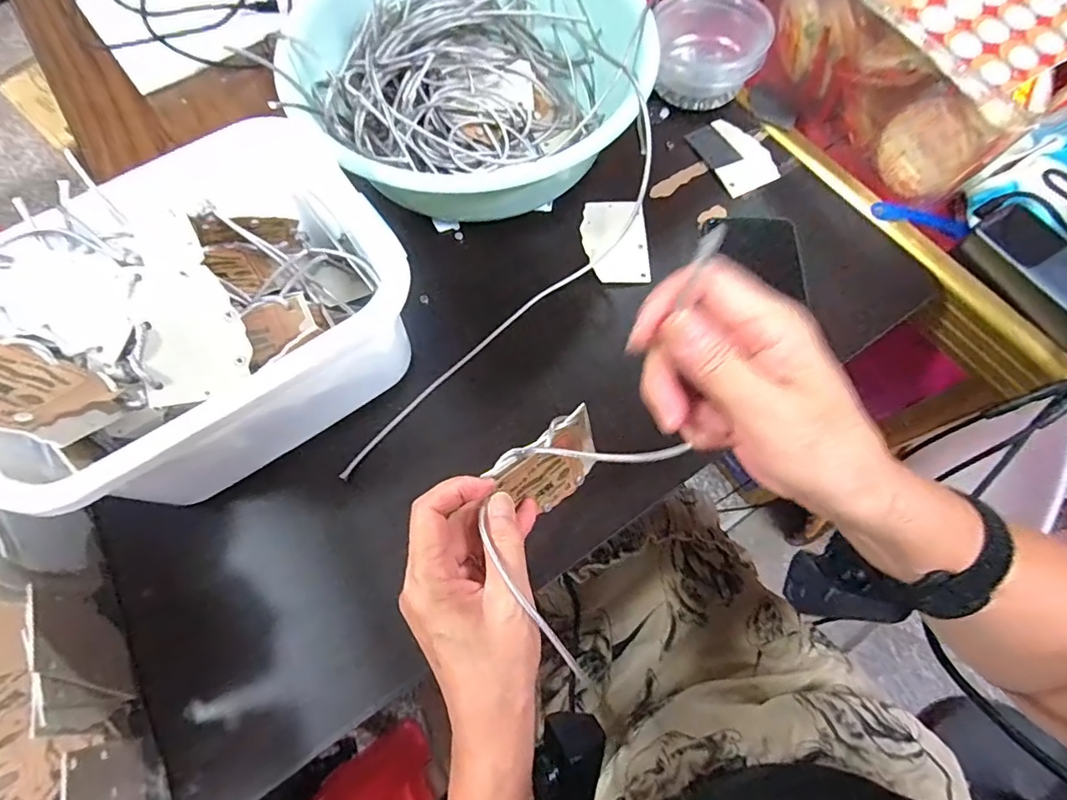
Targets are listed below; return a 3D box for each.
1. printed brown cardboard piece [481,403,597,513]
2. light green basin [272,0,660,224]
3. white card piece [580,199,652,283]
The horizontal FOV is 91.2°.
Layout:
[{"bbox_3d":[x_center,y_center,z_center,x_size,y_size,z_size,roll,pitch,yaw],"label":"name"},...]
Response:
[{"bbox_3d":[0.013,0.043,0.332,0.074,0.055,0.011,-39,43,-25],"label":"printed brown cardboard piece"},{"bbox_3d":[-0.052,-0.276,0.466,0.260,0.100,0.291,41,75,14],"label":"light green basin"},{"bbox_3d":[0.072,-0.141,0.459,0.054,0.005,0.086,-5,70,3],"label":"white card piece"}]

